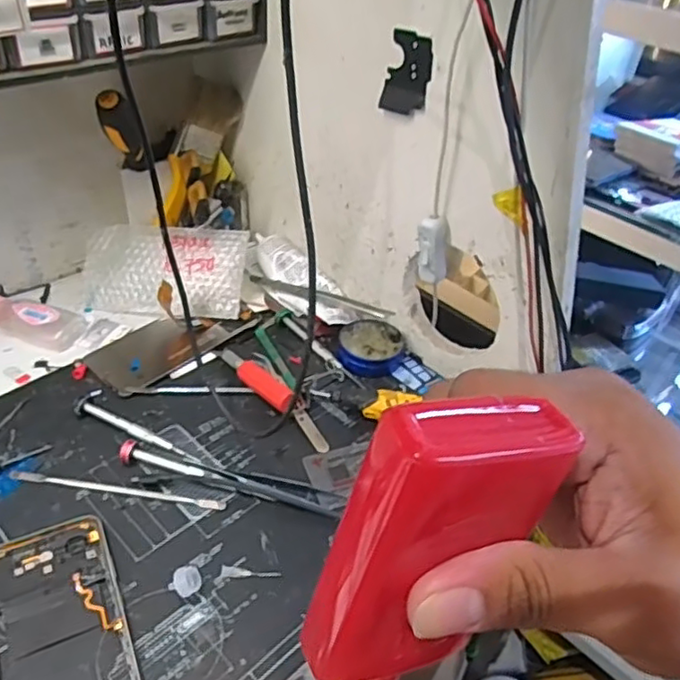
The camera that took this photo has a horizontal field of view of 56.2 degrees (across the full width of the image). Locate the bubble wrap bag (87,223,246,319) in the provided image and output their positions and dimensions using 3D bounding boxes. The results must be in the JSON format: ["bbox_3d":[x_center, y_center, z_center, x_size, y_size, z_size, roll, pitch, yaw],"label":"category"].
[{"bbox_3d":[-0.178,-0.071,0.638,0.166,0.019,0.091,5,81,9],"label":"bubble wrap bag"}]

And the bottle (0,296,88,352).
[{"bbox_3d":[-0.297,-0.018,0.604,0.102,0.023,0.043,11,39,8],"label":"bottle"}]

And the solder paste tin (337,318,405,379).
[{"bbox_3d":[0.030,0.007,0.601,0.062,0.022,0.059,3,39,-2],"label":"solder paste tin"}]

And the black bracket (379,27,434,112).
[{"bbox_3d":[0.051,-0.201,0.481,0.040,0.057,0.007,29,45,27],"label":"black bracket"}]

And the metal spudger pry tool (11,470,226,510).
[{"bbox_3d":[-0.163,0.111,0.469,0.161,0.004,0.008,8,39,3],"label":"metal spudger pry tool"}]

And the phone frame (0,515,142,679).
[{"bbox_3d":[-0.167,0.181,0.377,0.078,0.007,0.167,-15,43,-23],"label":"phone frame"}]

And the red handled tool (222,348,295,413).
[{"bbox_3d":[-0.072,0.031,0.553,0.022,0.016,0.105,-25,48,-32],"label":"red handled tool"}]

